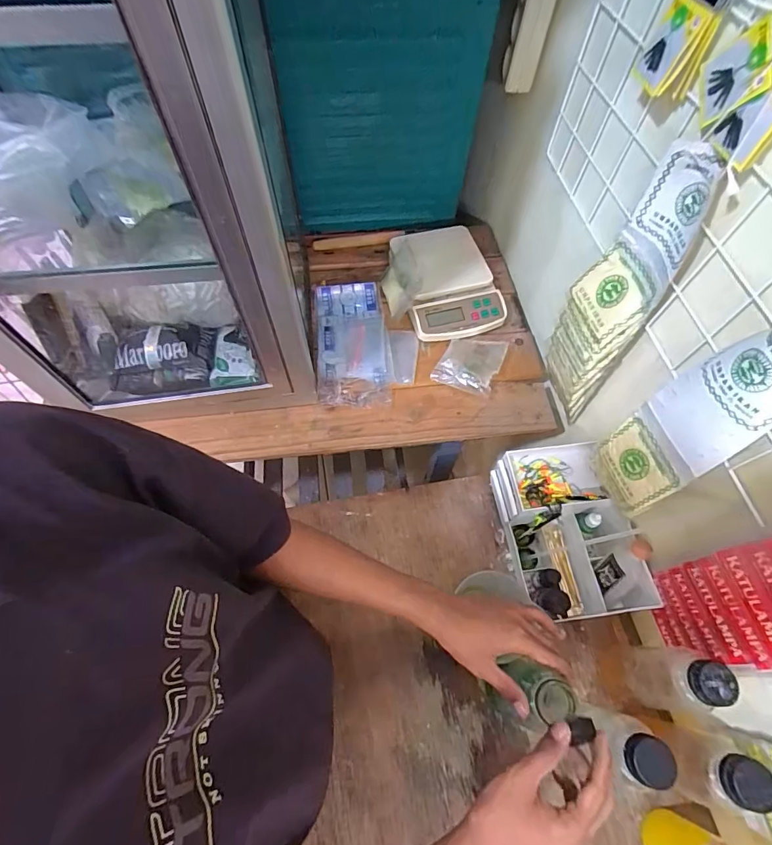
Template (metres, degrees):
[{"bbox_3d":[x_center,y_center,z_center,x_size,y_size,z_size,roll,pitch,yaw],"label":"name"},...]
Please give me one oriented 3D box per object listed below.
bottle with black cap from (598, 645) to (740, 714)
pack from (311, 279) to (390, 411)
[{"bbox_3d":[0.322,0.296,0.504,0.068,0.187,0.062,8,63,2],"label":"bottle with black cap"},{"bbox_3d":[-0.058,-0.130,0.715,0.111,0.028,0.230,-5,63,-5],"label":"pack"}]

